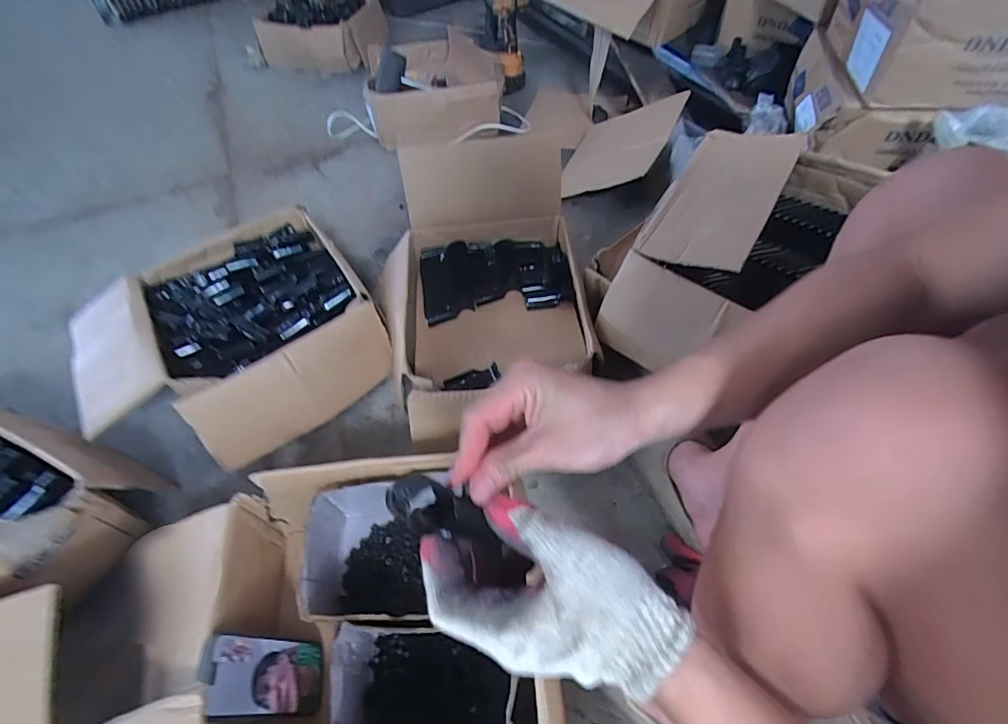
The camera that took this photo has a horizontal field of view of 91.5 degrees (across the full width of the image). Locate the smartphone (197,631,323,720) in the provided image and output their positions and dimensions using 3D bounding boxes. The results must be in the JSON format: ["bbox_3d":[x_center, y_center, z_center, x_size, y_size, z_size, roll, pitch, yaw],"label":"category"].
[{"bbox_3d":[-0.244,0.322,0.505,0.009,0.147,0.071,-22,49,17],"label":"smartphone"}]

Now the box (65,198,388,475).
[{"bbox_3d":[-0.449,-0.036,0.817,0.421,0.141,0.399,-31,57,-20],"label":"box"}]

